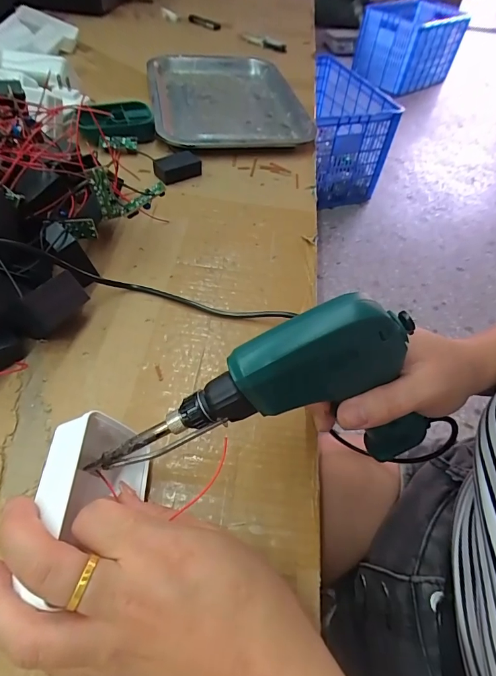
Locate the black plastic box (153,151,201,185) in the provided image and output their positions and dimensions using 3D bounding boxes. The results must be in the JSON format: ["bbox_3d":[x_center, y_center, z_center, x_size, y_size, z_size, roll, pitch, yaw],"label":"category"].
[{"bbox_3d":[-0.081,-0.196,0.447,0.049,0.016,0.031,-26,59,-24],"label":"black plastic box"}]

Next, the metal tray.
[{"bbox_3d":[-0.033,-0.353,0.571,0.209,0.019,0.302,-6,52,-11],"label":"metal tray"}]

